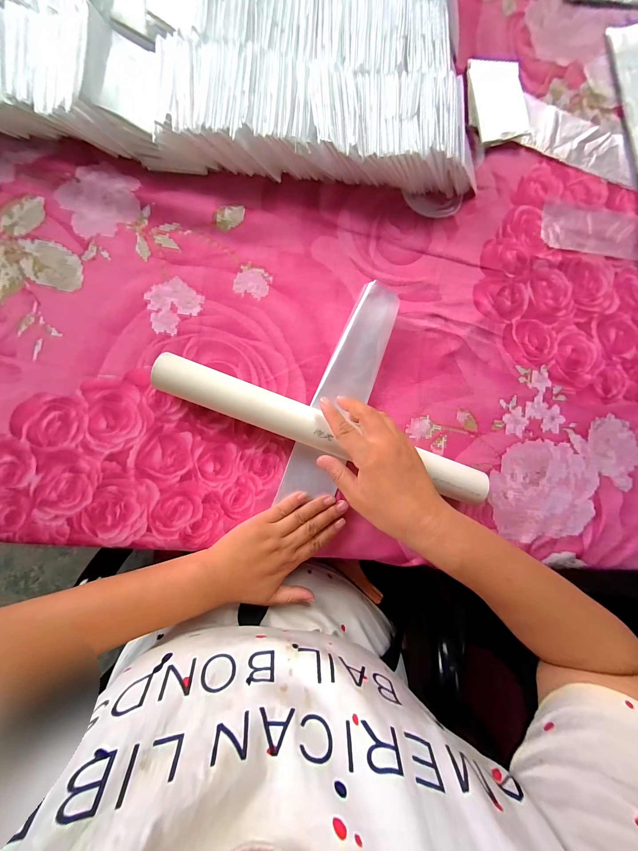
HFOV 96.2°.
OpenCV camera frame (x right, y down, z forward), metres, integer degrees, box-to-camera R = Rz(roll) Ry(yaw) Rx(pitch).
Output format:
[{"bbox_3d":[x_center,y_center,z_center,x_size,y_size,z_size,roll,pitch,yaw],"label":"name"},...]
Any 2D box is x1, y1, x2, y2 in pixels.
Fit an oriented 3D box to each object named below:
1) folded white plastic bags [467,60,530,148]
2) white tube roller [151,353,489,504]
[{"bbox_3d":[0.221,-0.401,0.355,0.079,0.014,0.104,-5,90,-5],"label":"folded white plastic bags"},{"bbox_3d":[0.007,0.005,0.305,0.351,0.040,0.042,20,88,-4],"label":"white tube roller"}]

